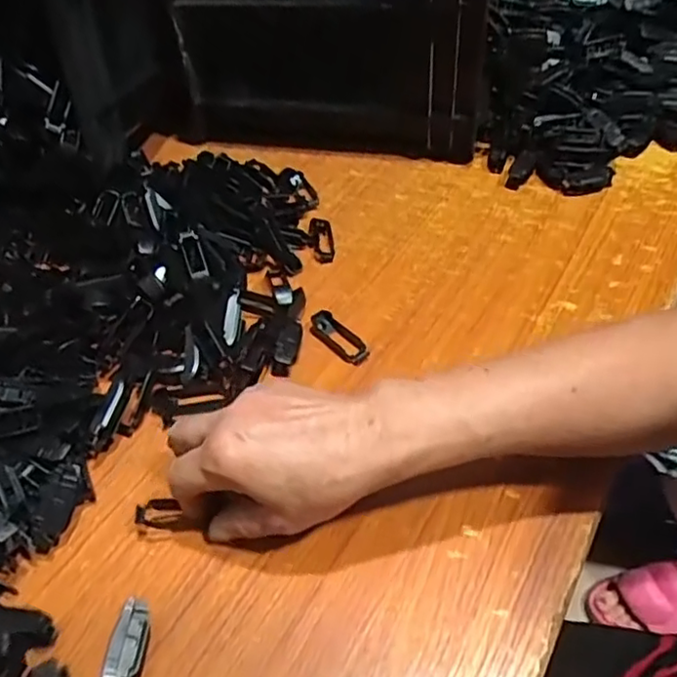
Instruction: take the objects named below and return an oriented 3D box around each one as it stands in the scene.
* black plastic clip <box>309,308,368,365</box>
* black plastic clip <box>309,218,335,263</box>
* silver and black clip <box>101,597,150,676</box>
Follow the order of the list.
[{"bbox_3d":[0.000,-0.001,0.496,0.023,0.012,0.057,-34,53,-26],"label":"black plastic clip"},{"bbox_3d":[-0.015,-0.090,0.584,0.019,0.007,0.057,-7,46,-3],"label":"black plastic clip"},{"bbox_3d":[-0.111,0.165,0.337,0.017,0.017,0.051,2,46,6],"label":"silver and black clip"}]

